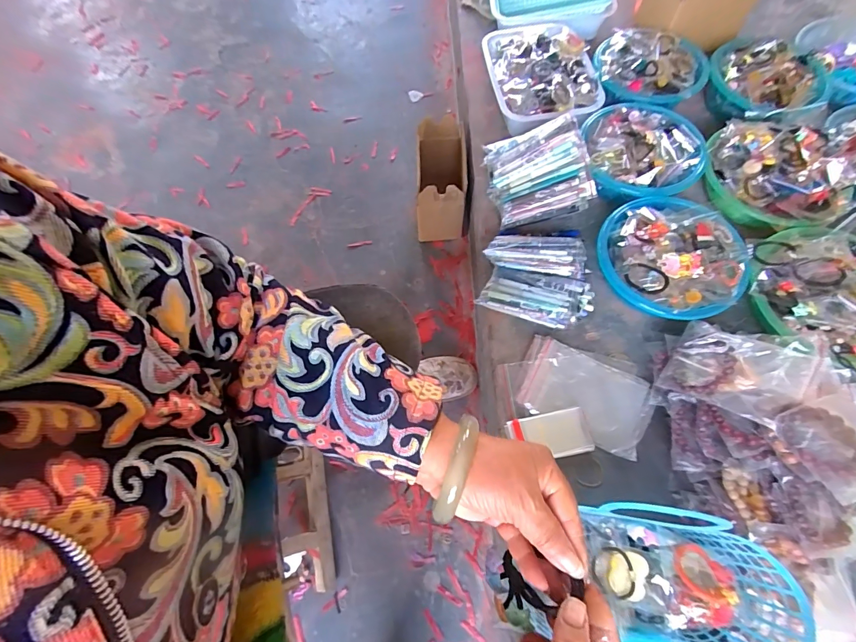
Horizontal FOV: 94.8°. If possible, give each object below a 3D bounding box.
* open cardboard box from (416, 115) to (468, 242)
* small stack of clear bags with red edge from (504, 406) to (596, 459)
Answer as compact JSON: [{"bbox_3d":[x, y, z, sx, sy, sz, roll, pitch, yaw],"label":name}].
[{"bbox_3d":[0.031,-0.327,0.923,0.109,0.185,0.243,0,67,0],"label":"open cardboard box"},{"bbox_3d":[0.187,0.174,0.599,0.117,0.004,0.066,-13,66,4],"label":"small stack of clear bags with red edge"}]

